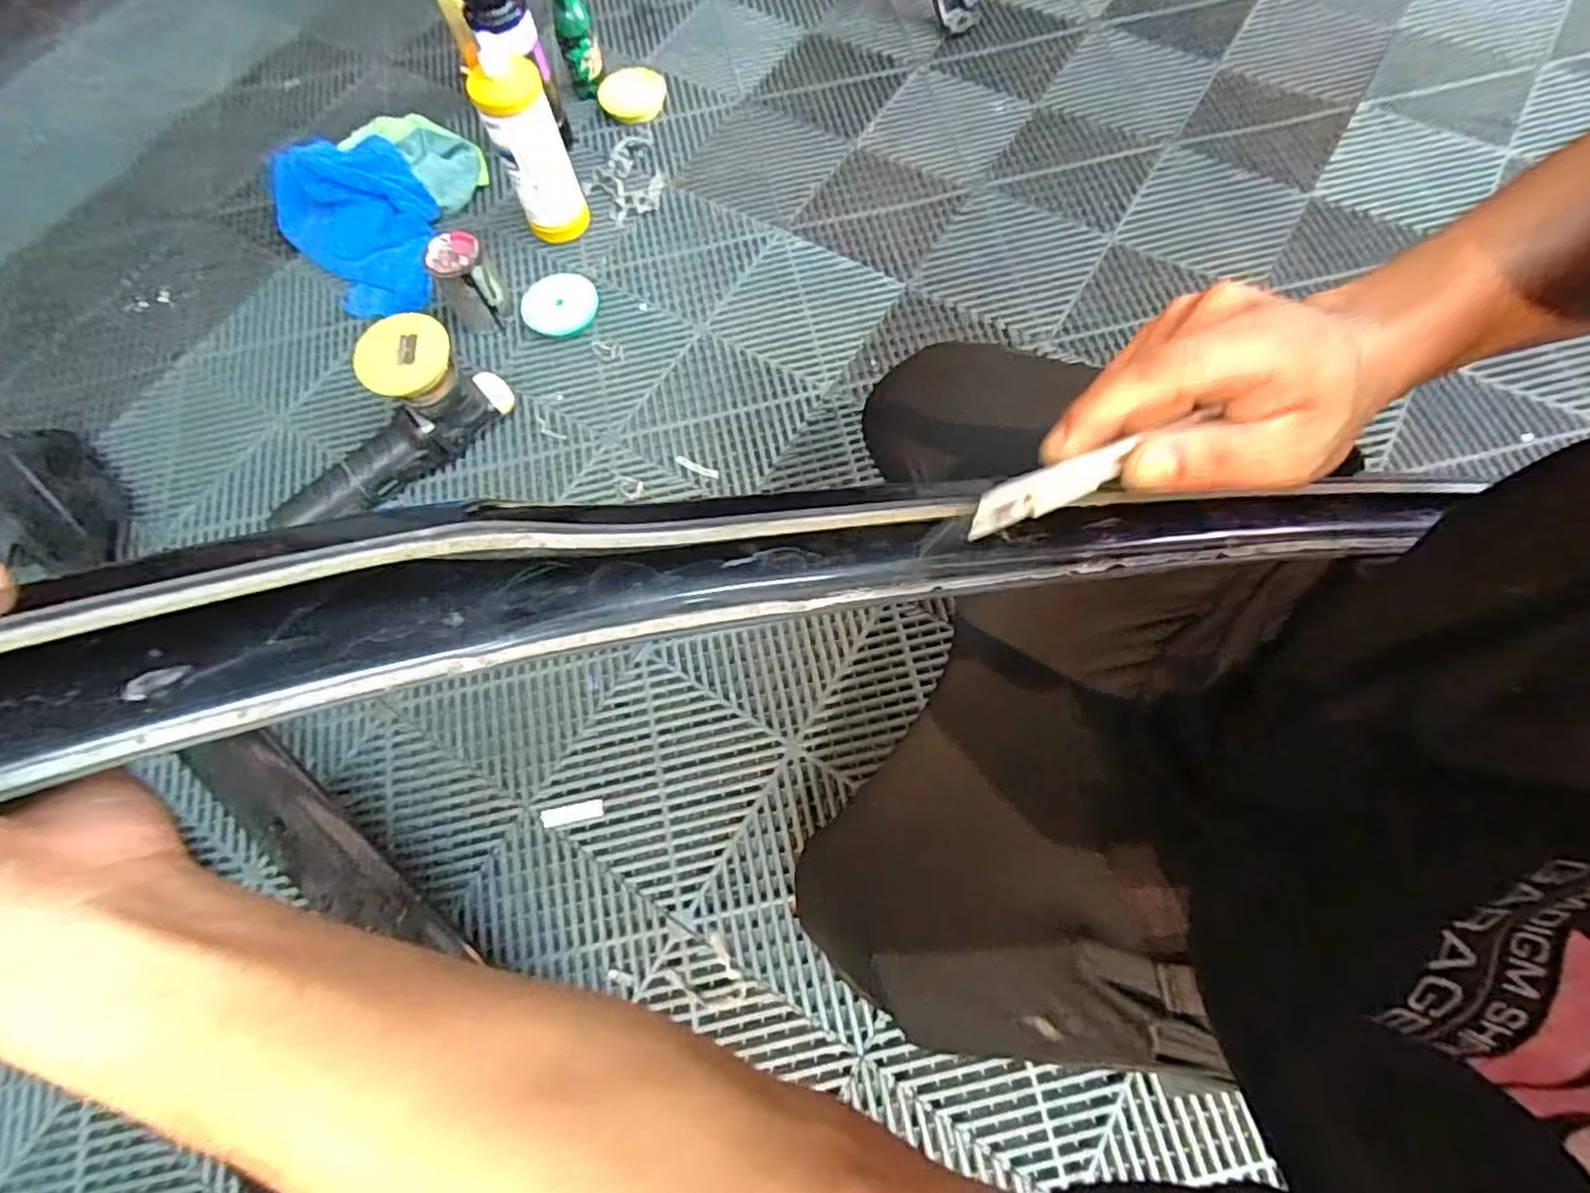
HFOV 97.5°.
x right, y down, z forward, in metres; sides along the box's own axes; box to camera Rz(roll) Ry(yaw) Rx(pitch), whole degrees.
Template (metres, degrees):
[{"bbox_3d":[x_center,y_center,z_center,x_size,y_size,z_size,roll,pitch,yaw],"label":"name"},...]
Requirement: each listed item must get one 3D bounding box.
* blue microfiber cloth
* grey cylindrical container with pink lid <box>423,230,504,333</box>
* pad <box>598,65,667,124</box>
[{"bbox_3d":[-0.597,-0.520,0.963,0.188,0.092,0.289,-40,73,-11],"label":"blue microfiber cloth"},{"bbox_3d":[-0.419,-0.400,0.897,0.069,0.107,0.069,-1,70,2],"label":"grey cylindrical container with pink lid"},{"bbox_3d":[-0.246,-0.764,1.056,0.103,0.031,0.091,-14,70,-3],"label":"pad"}]

